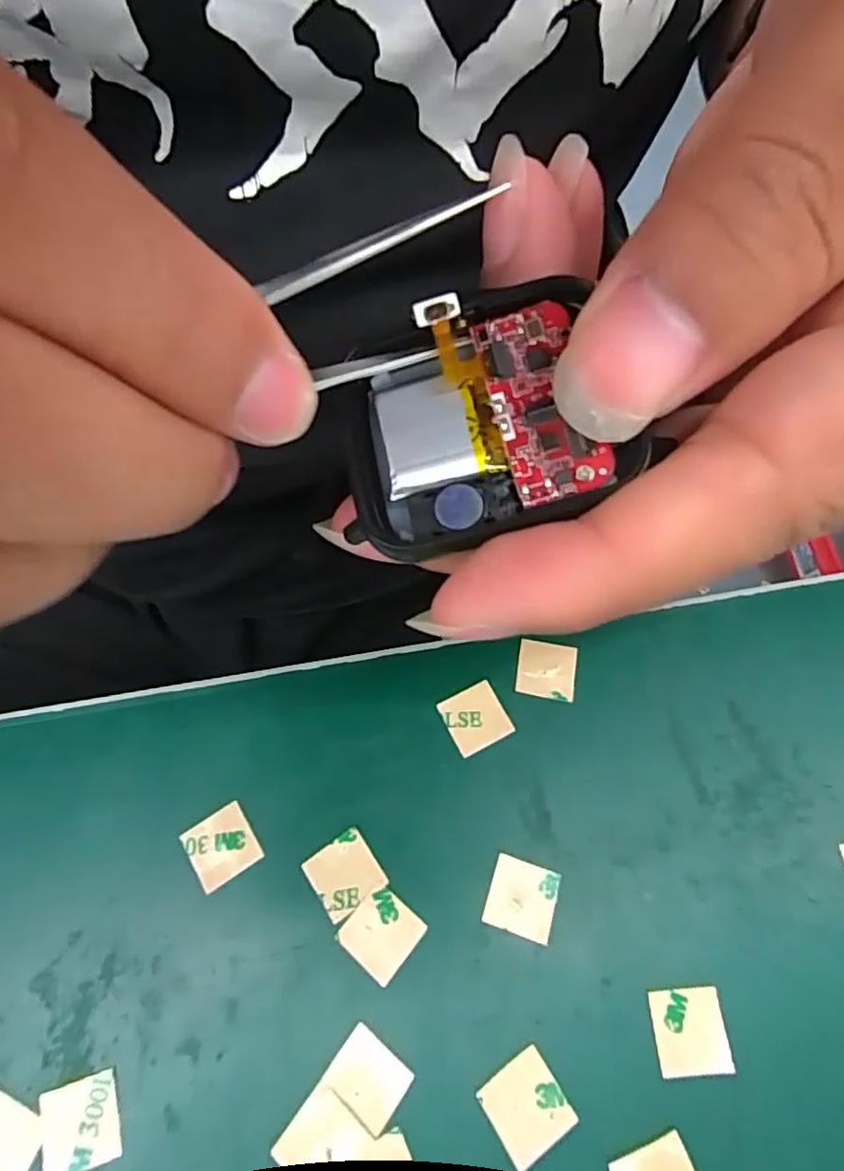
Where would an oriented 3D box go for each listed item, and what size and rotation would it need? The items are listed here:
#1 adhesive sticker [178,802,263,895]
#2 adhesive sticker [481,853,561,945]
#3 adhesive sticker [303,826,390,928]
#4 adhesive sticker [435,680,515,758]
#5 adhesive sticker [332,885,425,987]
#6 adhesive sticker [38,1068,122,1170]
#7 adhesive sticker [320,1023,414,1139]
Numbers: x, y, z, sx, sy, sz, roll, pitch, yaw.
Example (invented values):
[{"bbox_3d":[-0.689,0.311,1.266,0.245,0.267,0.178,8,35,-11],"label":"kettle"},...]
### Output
[{"bbox_3d":[-0.048,0.062,0.144,0.015,0.004,0.015,-31,69,-13],"label":"adhesive sticker"},{"bbox_3d":[0.023,0.072,0.140,0.015,0.004,0.015,16,68,9],"label":"adhesive sticker"},{"bbox_3d":[-0.018,0.068,0.143,0.015,0.004,0.015,-34,69,-13],"label":"adhesive sticker"},{"bbox_3d":[0.014,0.034,0.157,0.015,0.004,0.015,-27,65,-7],"label":"adhesive sticker"},{"bbox_3d":[-0.009,0.079,0.137,0.015,0.004,0.015,39,70,15],"label":"adhesive sticker"},{"bbox_3d":[-0.070,0.110,0.124,0.015,0.004,0.015,-17,67,-7],"label":"adhesive sticker"},{"bbox_3d":[-0.011,0.103,0.126,0.015,0.004,0.013,33,68,17],"label":"adhesive sticker"}]

